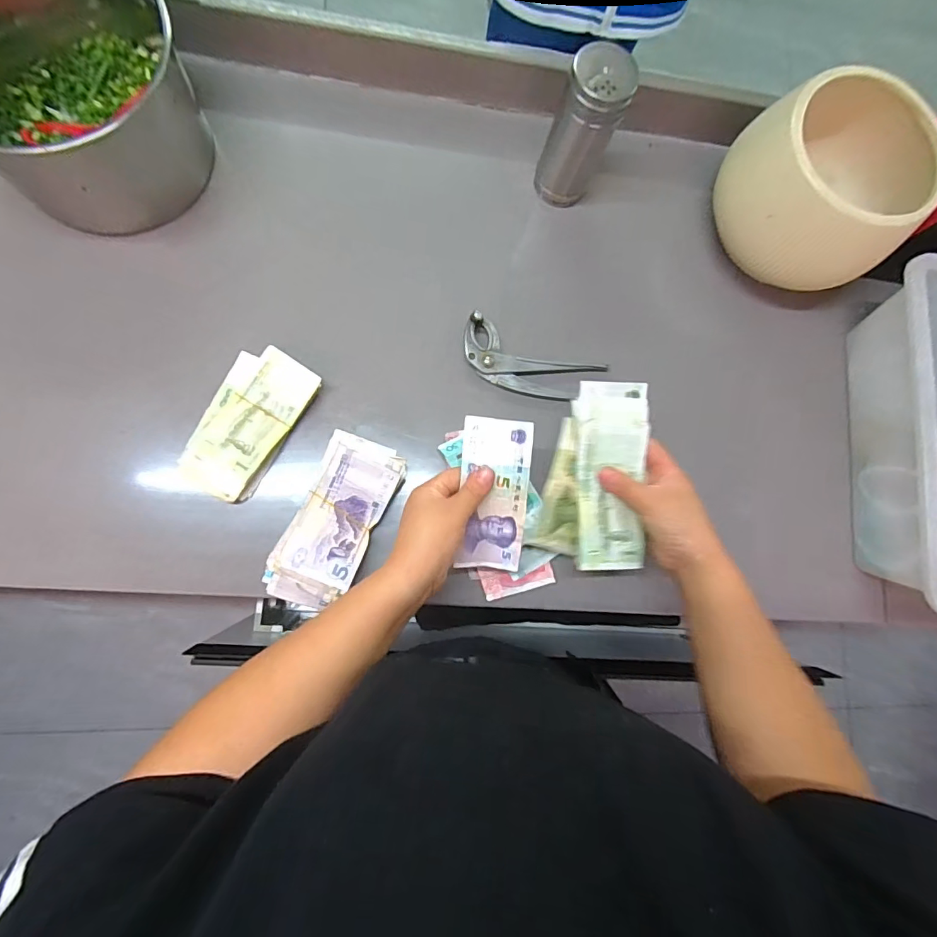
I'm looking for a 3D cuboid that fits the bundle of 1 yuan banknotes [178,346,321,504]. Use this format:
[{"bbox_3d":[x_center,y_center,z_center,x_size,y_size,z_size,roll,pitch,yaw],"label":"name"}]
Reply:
[{"bbox_3d":[-0.218,-0.046,0.459,0.082,0.022,0.148,32,80,-3],"label":"bundle of 1 yuan banknotes"}]

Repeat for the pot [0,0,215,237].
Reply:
[{"bbox_3d":[-0.355,-0.336,0.426,0.173,0.152,0.194,44,79,0],"label":"pot"}]

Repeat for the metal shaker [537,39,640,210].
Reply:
[{"bbox_3d":[0.111,-0.330,0.468,0.058,0.138,0.057,1,83,-8],"label":"metal shaker"}]

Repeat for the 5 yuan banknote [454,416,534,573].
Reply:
[{"bbox_3d":[0.023,0.022,0.413,0.059,0.010,0.129,3,93,-3],"label":"5 yuan banknote"}]

